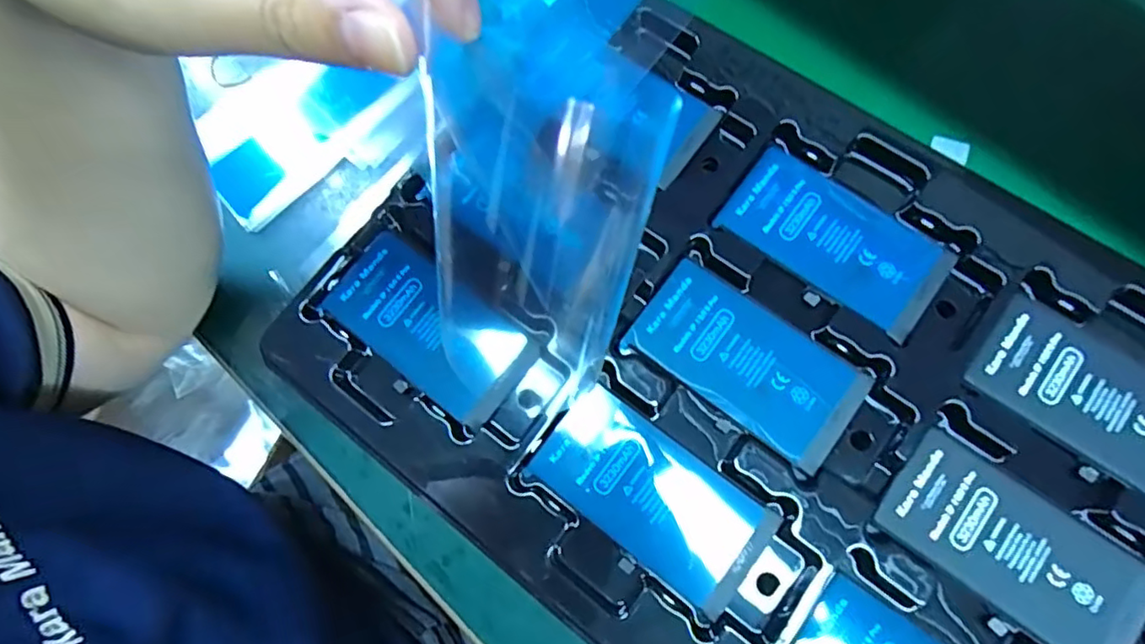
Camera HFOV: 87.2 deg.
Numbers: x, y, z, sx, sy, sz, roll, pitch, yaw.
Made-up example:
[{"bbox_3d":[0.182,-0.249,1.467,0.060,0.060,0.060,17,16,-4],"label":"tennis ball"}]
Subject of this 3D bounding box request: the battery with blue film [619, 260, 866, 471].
[{"bbox_3d":[0.067,0.015,0.231,0.085,0.008,0.045,36,80,12],"label":"battery with blue film"}]

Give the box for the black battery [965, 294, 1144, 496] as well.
[{"bbox_3d":[0.191,0.029,0.217,0.084,0.009,0.044,39,80,12],"label":"black battery"}]

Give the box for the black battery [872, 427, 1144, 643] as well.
[{"bbox_3d":[0.153,0.078,0.207,0.084,0.008,0.044,37,80,12],"label":"black battery"}]

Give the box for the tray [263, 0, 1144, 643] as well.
[{"bbox_3d":[0.070,0.022,0.226,0.318,0.034,0.218,37,77,8],"label":"tray"}]

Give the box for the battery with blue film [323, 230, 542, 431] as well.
[{"bbox_3d":[-0.058,0.002,0.244,0.084,0.007,0.044,35,84,10],"label":"battery with blue film"}]

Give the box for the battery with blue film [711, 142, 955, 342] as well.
[{"bbox_3d":[0.105,-0.034,0.241,0.084,0.007,0.047,34,79,11],"label":"battery with blue film"}]

